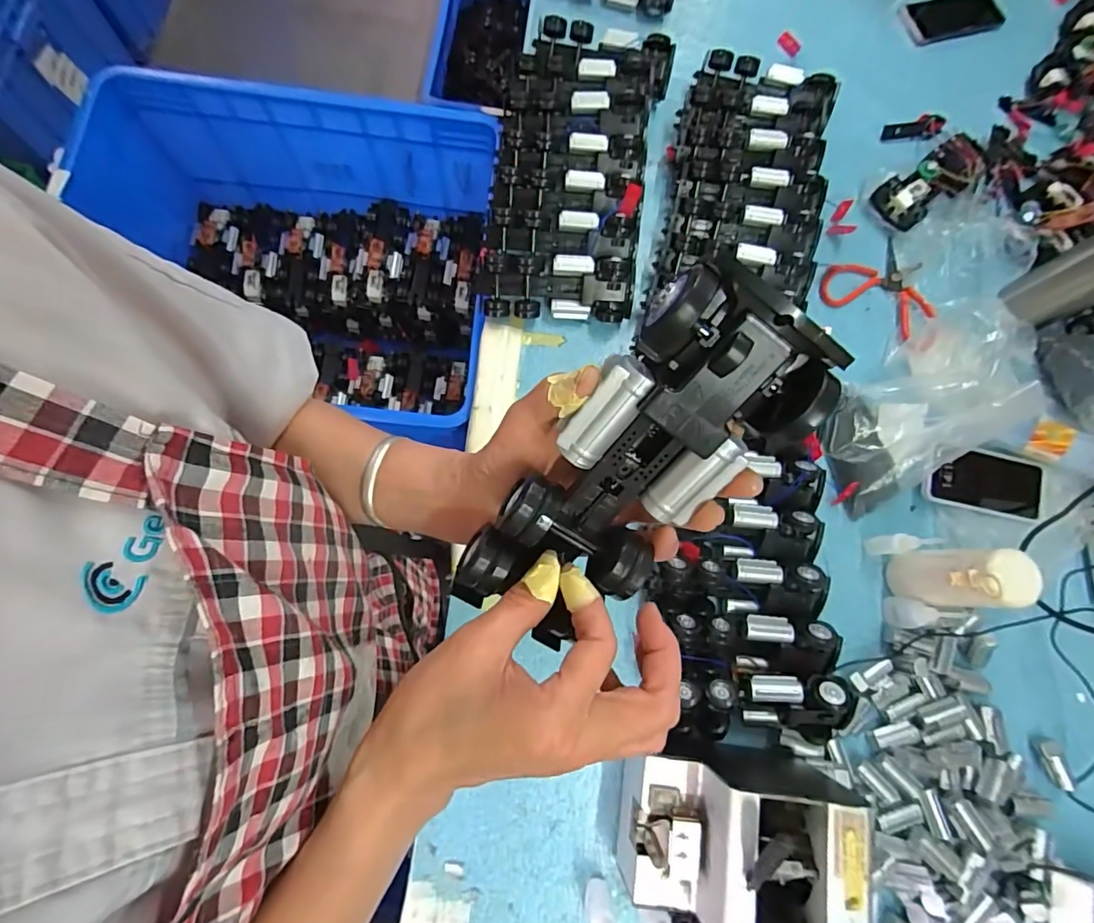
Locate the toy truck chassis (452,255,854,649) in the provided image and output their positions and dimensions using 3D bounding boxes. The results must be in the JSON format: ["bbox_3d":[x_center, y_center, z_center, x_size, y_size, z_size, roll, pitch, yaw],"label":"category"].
[{"bbox_3d":[0.035,0.009,0.225,0.073,0.040,0.186,44,114,8],"label":"toy truck chassis"}]

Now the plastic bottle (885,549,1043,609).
[{"bbox_3d":[0.446,0.126,0.546,0.066,0.126,0.066,3,76,-4],"label":"plastic bottle"}]

